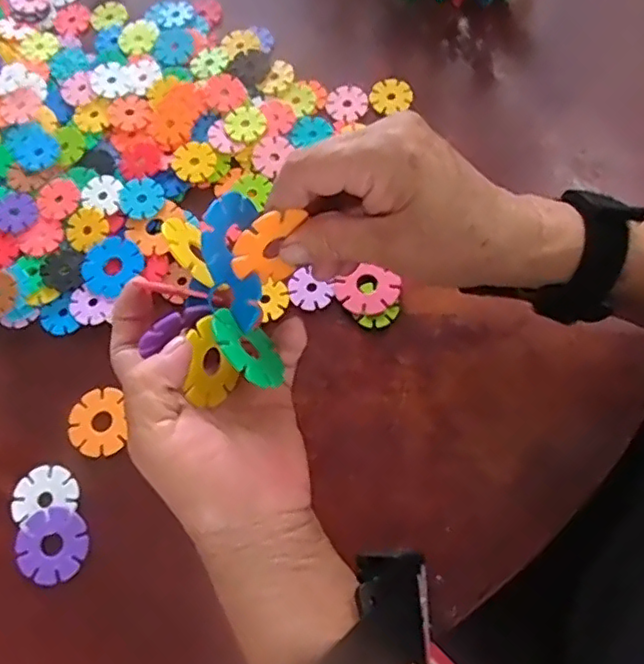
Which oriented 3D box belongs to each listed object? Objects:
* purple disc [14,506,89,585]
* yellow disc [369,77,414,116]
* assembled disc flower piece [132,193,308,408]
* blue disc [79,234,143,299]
[{"bbox_3d":[-0.164,0.129,0.368,0.044,0.004,0.042,-2,71,5],"label":"purple disc"},{"bbox_3d":[0.052,-0.179,0.458,0.029,0.005,0.031,-3,78,12],"label":"yellow disc"},{"bbox_3d":[-0.049,-0.017,0.281,0.063,0.048,0.083,8,69,3],"label":"assembled disc flower piece"},{"bbox_3d":[-0.147,-0.047,0.422,0.043,0.005,0.039,-41,72,-9],"label":"blue disc"}]

